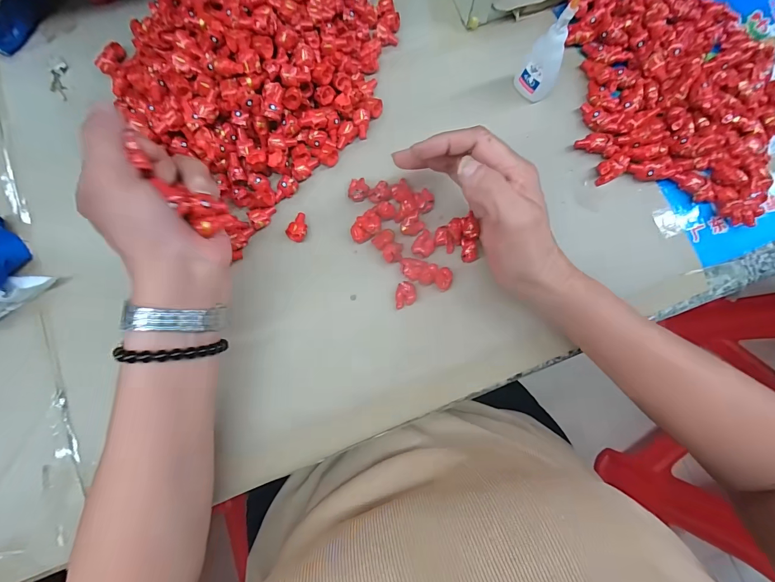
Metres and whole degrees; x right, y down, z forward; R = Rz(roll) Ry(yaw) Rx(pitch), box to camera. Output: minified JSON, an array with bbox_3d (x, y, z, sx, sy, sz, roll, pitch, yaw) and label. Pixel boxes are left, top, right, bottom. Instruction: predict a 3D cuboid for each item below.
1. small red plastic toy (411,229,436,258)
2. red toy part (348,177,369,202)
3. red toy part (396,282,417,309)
[{"bbox_3d":[0.033,-0.039,0.313,0.018,0.012,0.023,41,83,7],"label":"small red plastic toy"},{"bbox_3d":[-0.026,-0.092,0.320,0.018,0.008,0.023,3,80,1],"label":"red toy part"},{"bbox_3d":[0.016,0.004,0.307,0.017,0.016,0.022,-3,80,0],"label":"red toy part"}]

